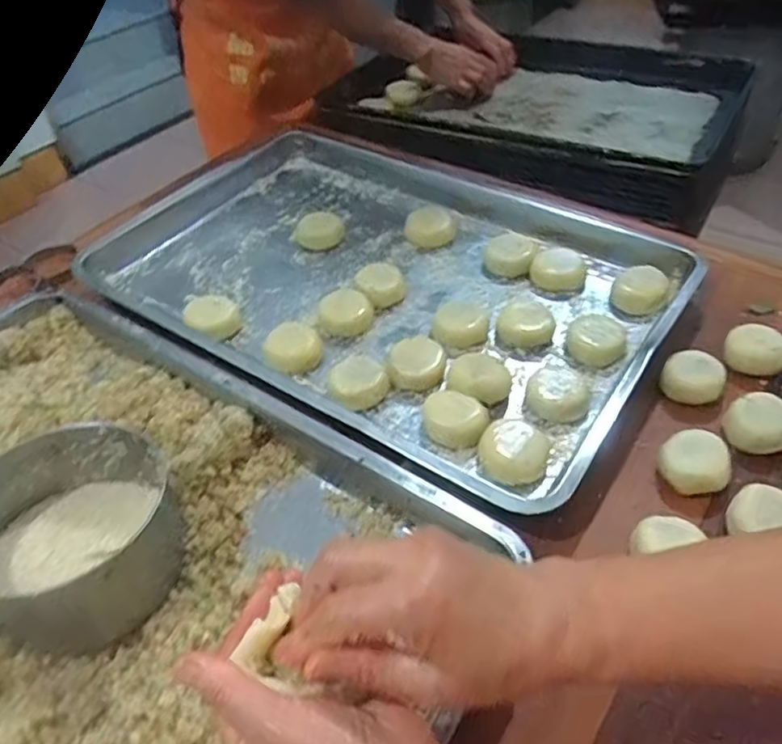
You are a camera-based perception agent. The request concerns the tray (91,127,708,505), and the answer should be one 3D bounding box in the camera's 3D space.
[{"bbox_3d":[-0.031,-0.126,0.711,0.630,0.043,0.410,27,51,25],"label":"tray"}]

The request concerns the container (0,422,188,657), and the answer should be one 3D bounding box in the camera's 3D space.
[{"bbox_3d":[-0.223,0.113,0.452,0.136,0.069,0.139,0,45,0],"label":"container"}]

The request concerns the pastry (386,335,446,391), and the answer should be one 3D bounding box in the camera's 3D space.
[{"bbox_3d":[0.025,-0.008,0.610,0.052,0.021,0.058,8,45,8],"label":"pastry"}]

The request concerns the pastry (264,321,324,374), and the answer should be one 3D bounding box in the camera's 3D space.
[{"bbox_3d":[-0.097,-0.024,0.625,0.051,0.021,0.048,0,45,0],"label":"pastry"}]

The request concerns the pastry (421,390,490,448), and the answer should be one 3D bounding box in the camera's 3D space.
[{"bbox_3d":[0.056,0.037,0.551,0.054,0.033,0.042,14,47,14],"label":"pastry"}]

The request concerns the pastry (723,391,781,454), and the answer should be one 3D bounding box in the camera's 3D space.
[{"bbox_3d":[0.316,0.047,0.545,0.047,0.038,0.055,-35,54,-30],"label":"pastry"}]

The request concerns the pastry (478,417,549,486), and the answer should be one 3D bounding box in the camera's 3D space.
[{"bbox_3d":[0.101,0.066,0.527,0.055,0.026,0.053,11,46,11],"label":"pastry"}]

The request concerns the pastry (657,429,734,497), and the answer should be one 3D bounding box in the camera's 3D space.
[{"bbox_3d":[0.248,0.074,0.520,0.053,0.037,0.051,26,51,24],"label":"pastry"}]

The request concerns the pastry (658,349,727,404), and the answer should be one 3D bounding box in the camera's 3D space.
[{"bbox_3d":[0.275,0.006,0.580,0.050,0.037,0.043,26,51,24],"label":"pastry"}]

